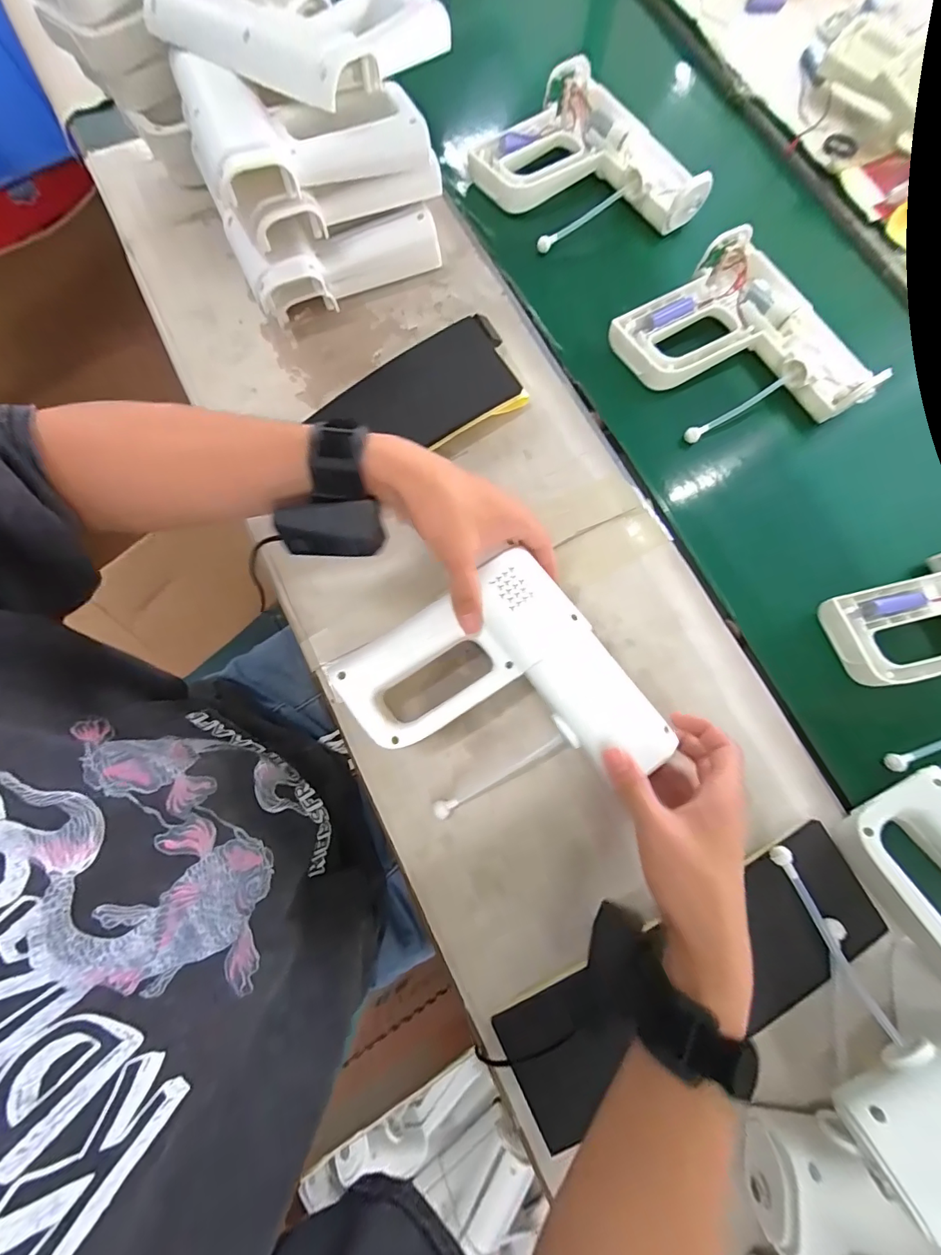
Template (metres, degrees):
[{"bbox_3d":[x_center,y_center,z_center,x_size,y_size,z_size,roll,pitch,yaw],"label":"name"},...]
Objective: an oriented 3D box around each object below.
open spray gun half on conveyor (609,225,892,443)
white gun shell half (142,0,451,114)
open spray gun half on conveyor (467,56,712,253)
[{"bbox_3d":[0.273,-0.275,0.459,0.183,0.032,0.206,-33,80,-7],"label":"open spray gun half on conveyor"},{"bbox_3d":[-0.151,-0.545,0.408,0.208,0.050,0.182,31,77,6],"label":"white gun shell half"},{"bbox_3d":[0.127,-0.499,0.506,0.176,0.037,0.214,-39,81,-8],"label":"open spray gun half on conveyor"}]

